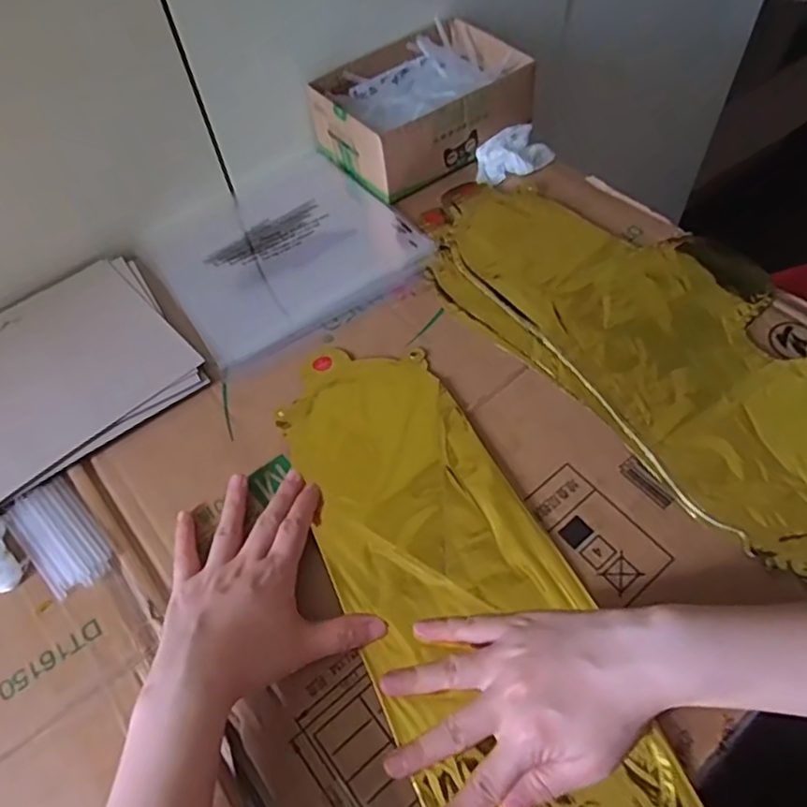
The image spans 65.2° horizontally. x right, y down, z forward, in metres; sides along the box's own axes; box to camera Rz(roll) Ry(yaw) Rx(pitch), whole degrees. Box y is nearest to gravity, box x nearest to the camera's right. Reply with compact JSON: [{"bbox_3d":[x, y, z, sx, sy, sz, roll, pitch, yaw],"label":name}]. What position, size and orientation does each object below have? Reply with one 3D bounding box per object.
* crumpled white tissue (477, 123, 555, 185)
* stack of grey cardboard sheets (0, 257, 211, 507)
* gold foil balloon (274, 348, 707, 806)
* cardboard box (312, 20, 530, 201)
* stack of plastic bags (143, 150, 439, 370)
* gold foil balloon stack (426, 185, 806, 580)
[{"bbox_3d":[0.103,-0.241,0.607,0.077,0.022,0.044,-26,59,-13],"label":"crumpled white tissue"},{"bbox_3d":[-0.283,-0.027,0.503,0.197,0.010,0.181,-34,61,-17],"label":"stack of grey cardboard sheets"},{"bbox_3d":[0.040,0.124,0.388,0.133,0.015,0.410,-24,59,-11],"label":"gold foil balloon"},{"bbox_3d":[0.019,-0.293,0.624,0.190,0.071,0.134,-34,61,-17],"label":"cardboard box"},{"bbox_3d":[-0.110,-0.143,0.572,0.206,0.012,0.201,-30,59,-15],"label":"stack of plastic bags"},{"bbox_3d":[0.205,-0.058,0.485,0.205,0.019,0.415,-38,62,-19],"label":"gold foil balloon stack"}]

